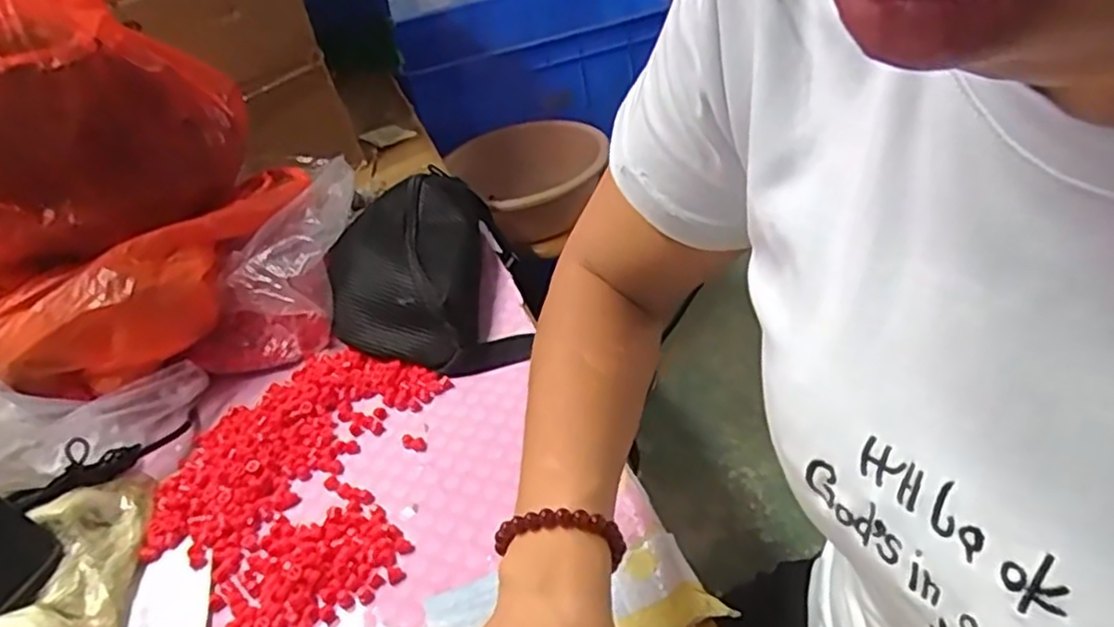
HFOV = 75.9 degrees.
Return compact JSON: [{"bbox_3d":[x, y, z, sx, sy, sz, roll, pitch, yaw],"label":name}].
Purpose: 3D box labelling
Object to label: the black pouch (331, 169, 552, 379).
[{"bbox_3d":[-0.111,-0.058,0.685,0.181,0.068,0.276,-3,37,12],"label":"black pouch"}]

